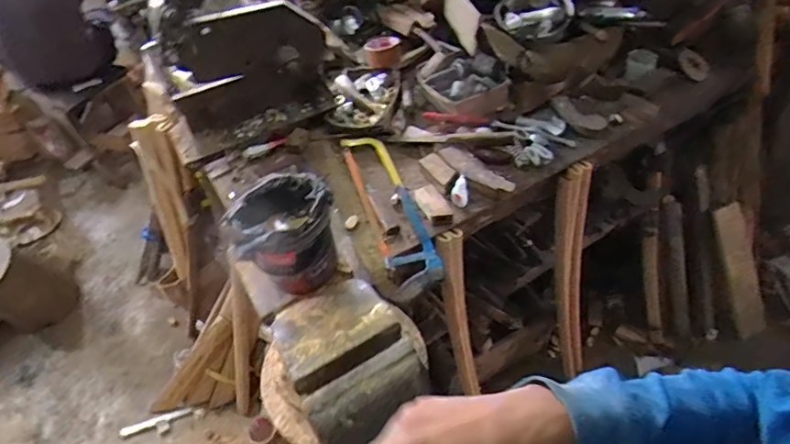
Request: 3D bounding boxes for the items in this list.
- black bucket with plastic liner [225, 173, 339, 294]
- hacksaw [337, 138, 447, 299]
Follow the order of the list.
[{"bbox_3d":[-0.150,0.019,0.715,0.128,0.127,0.114,-3,51,1],"label":"black bucket with plastic liner"},{"bbox_3d":[-0.007,-0.028,1.054,0.114,0.047,0.429,-15,52,-8],"label":"hacksaw"}]

